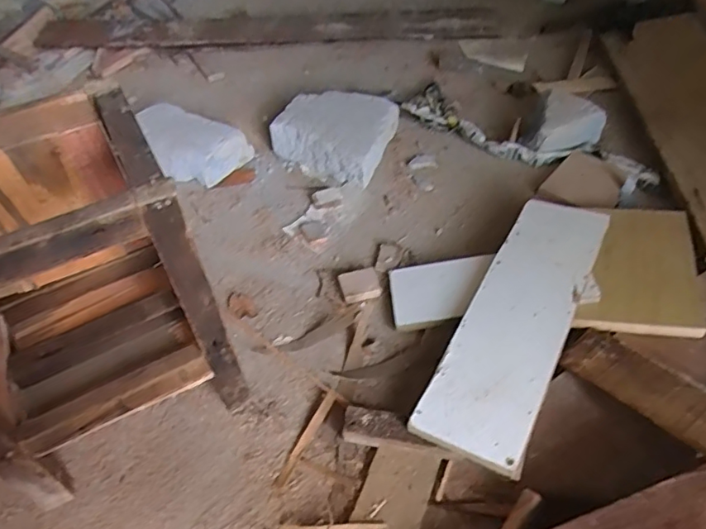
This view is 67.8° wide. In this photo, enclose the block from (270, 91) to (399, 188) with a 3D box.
[{"bbox_3d":[-0.028,-0.246,0.970,0.221,0.070,0.185,26,55,24],"label":"block"}]

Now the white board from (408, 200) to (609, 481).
[{"bbox_3d":[0.214,0.060,0.662,0.125,0.017,0.399,22,55,23],"label":"white board"}]

